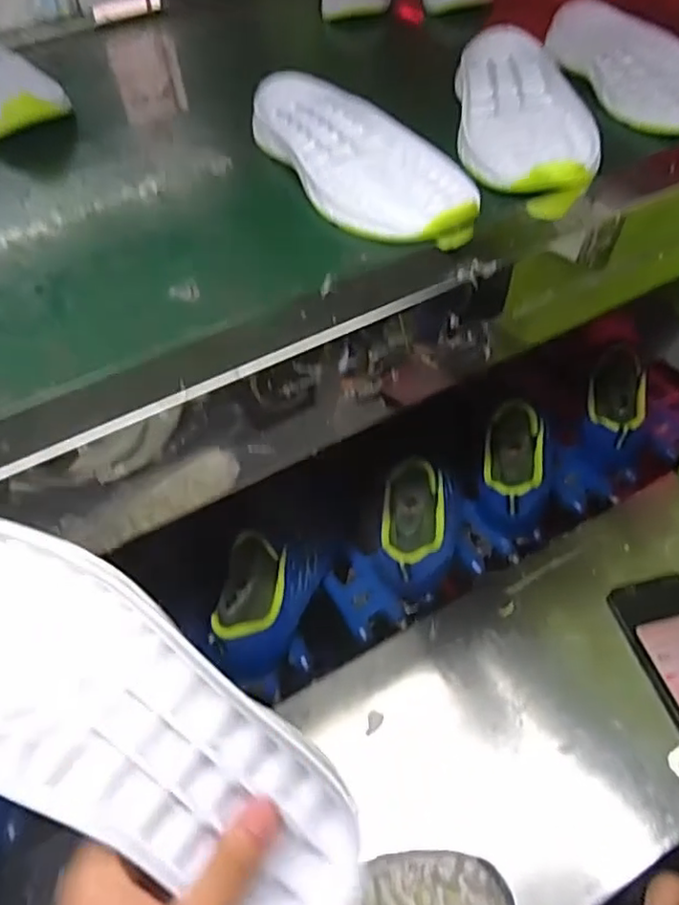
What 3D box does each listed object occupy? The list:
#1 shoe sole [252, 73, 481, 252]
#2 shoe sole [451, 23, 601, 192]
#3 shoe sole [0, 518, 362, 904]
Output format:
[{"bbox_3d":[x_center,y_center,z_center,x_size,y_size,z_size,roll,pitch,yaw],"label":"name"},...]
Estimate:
[{"bbox_3d":[0.009,-0.226,0.469,0.096,0.023,0.264,-22,53,-18],"label":"shoe sole"},{"bbox_3d":[0.141,-0.276,0.494,0.091,0.027,0.249,2,50,2],"label":"shoe sole"},{"bbox_3d":[-0.091,0.115,0.265,0.240,0.023,0.084,39,54,-9],"label":"shoe sole"}]

